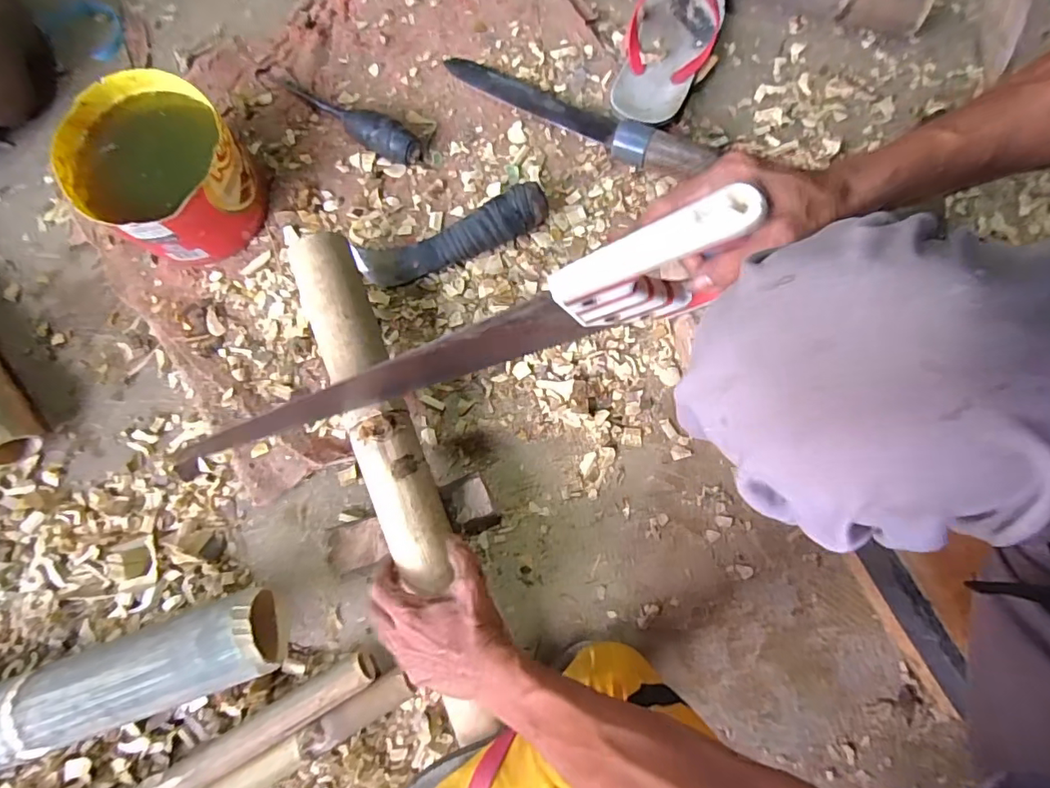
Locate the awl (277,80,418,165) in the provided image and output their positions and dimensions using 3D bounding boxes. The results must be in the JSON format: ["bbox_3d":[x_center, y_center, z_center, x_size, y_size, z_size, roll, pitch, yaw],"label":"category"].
[{"bbox_3d":[-0.199,-0.304,0.576,0.189,0.032,0.033,31,81,6],"label":"awl"}]

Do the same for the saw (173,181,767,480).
[{"bbox_3d":[-0.074,-0.018,0.402,0.475,0.094,0.030,-20,79,20],"label":"saw"}]

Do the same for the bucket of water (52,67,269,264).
[{"bbox_3d":[-0.357,-0.223,0.535,0.153,0.097,0.149,0,79,1],"label":"bucket of water"}]

